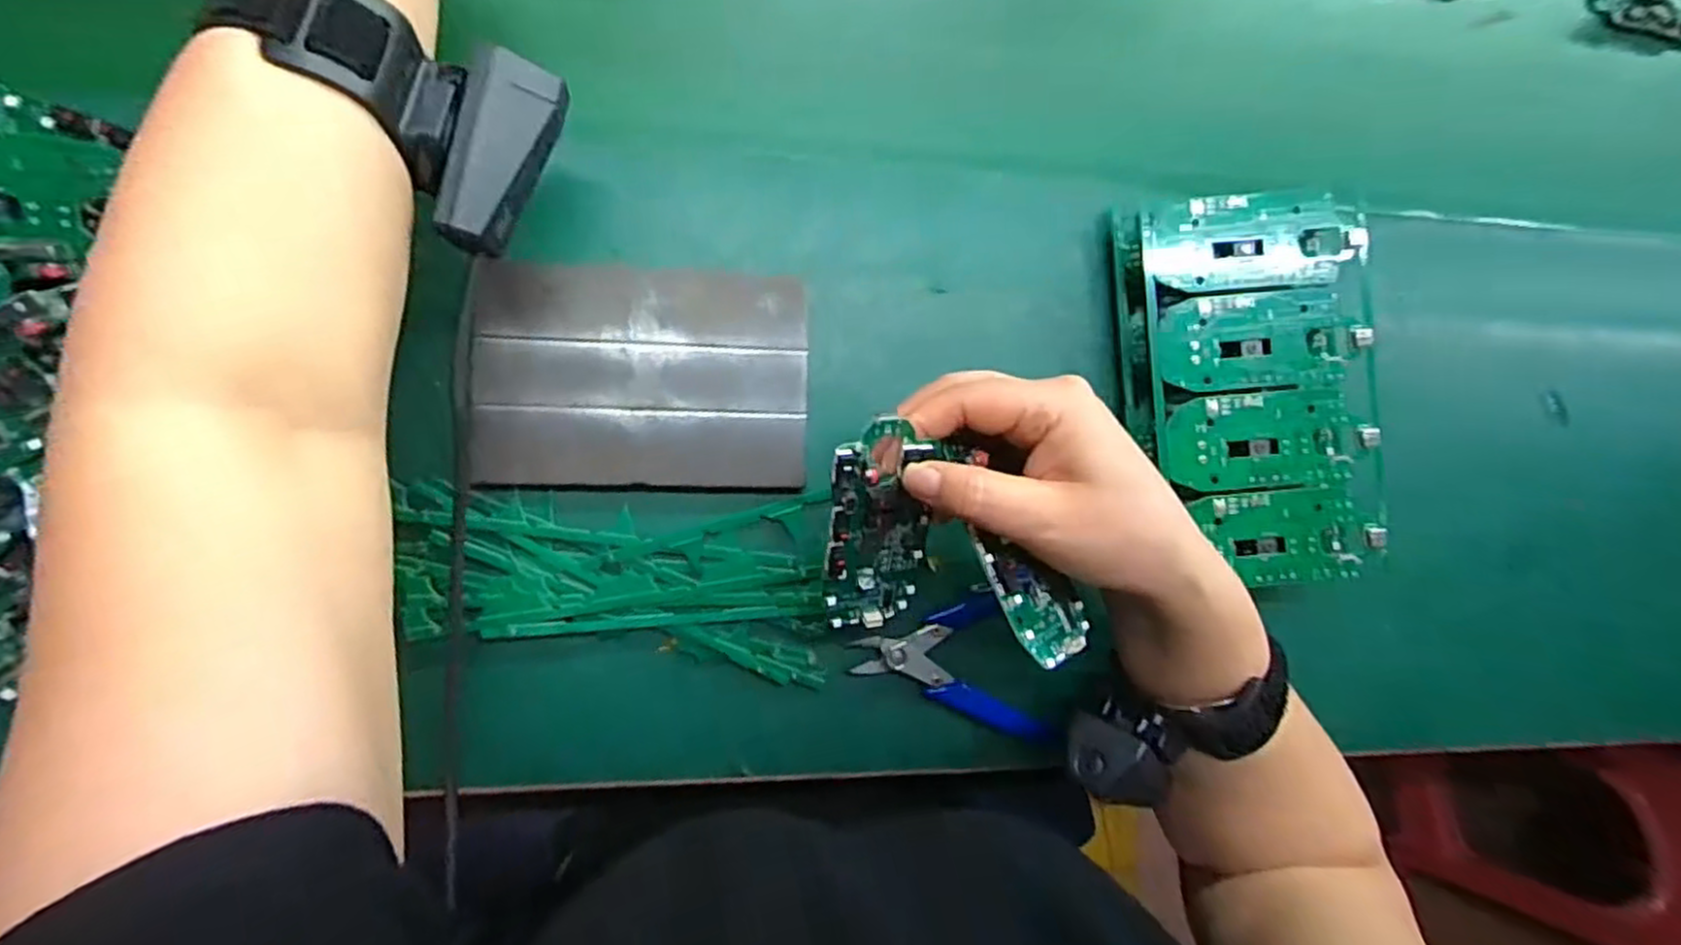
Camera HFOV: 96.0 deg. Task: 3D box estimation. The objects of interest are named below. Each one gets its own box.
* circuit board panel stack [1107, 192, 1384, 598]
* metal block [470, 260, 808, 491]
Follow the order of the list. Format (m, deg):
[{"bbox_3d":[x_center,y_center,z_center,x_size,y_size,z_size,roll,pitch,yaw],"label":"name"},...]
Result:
[{"bbox_3d":[0.207,-0.041,0.384,0.115,0.044,0.194,-4,84,-7],"label":"circuit board panel stack"},{"bbox_3d":[-0.088,-0.044,0.346,0.145,0.013,0.100,1,90,-11],"label":"metal block"}]

